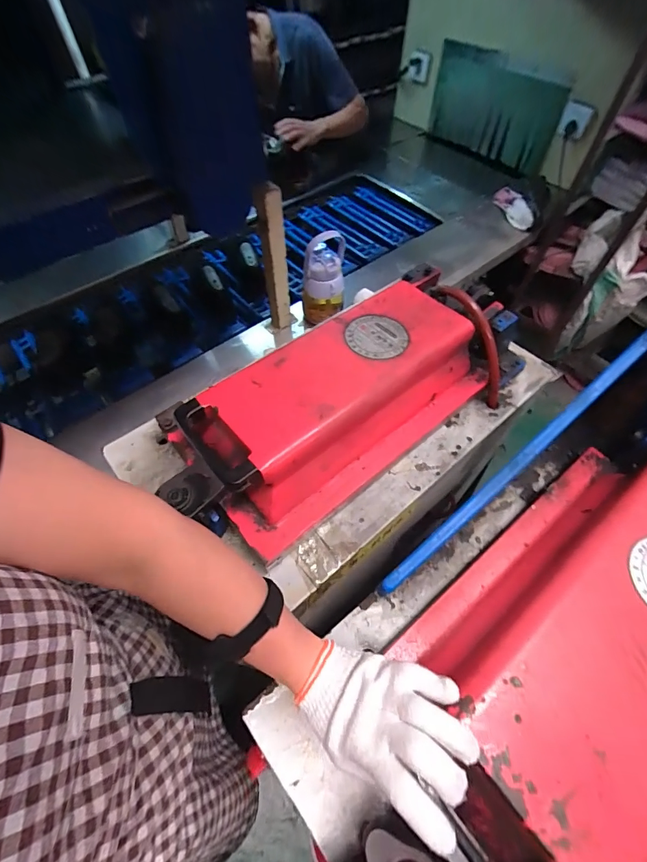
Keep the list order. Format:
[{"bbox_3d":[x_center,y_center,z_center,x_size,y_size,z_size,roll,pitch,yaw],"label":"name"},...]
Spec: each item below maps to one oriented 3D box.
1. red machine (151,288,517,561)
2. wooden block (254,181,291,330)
[{"bbox_3d":[0.060,-0.064,0.599,0.543,0.124,0.242,-32,63,-18],"label":"red machine"},{"bbox_3d":[-0.107,-0.364,0.865,0.054,0.344,0.058,-5,58,-2],"label":"wooden block"}]

